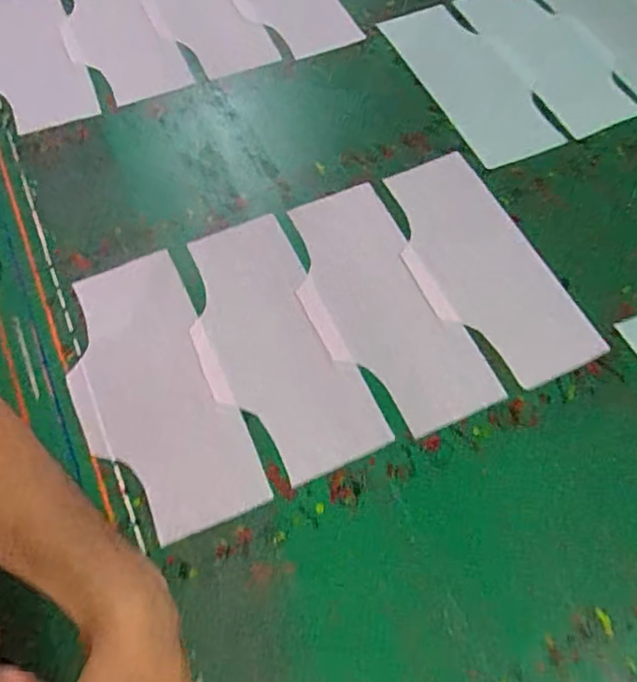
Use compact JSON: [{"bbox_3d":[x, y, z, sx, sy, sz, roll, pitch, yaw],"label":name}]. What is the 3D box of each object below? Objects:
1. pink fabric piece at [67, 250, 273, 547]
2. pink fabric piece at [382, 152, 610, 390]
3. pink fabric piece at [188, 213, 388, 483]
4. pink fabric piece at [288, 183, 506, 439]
[{"bbox_3d":[-0.162,0.046,0.565,0.132,0.009,0.283,-23,66,-11],"label":"pink fabric piece"},{"bbox_3d":[0.172,-0.084,0.637,0.131,0.006,0.289,-23,66,-11],"label":"pink fabric piece"},{"bbox_3d":[-0.051,0.000,0.589,0.133,0.010,0.283,-23,66,-12],"label":"pink fabric piece"},{"bbox_3d":[0.061,-0.039,0.616,0.136,0.008,0.290,-23,66,-14],"label":"pink fabric piece"}]

